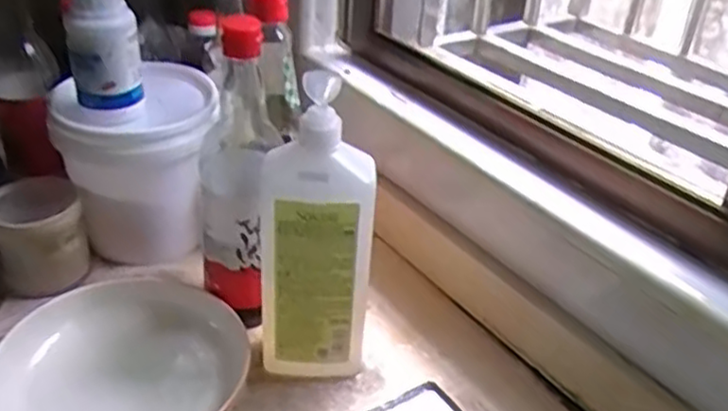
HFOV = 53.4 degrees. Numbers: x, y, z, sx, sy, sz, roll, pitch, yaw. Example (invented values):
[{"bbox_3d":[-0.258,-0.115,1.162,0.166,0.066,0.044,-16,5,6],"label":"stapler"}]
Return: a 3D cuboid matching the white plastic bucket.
[{"bbox_3d":[-0.224,-0.039,0.740,0.145,0.184,0.139,2,33,-2],"label":"white plastic bucket"}]

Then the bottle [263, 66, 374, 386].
[{"bbox_3d":[-0.037,0.029,0.571,0.086,0.271,0.052,0,33,-6],"label":"bottle"}]

